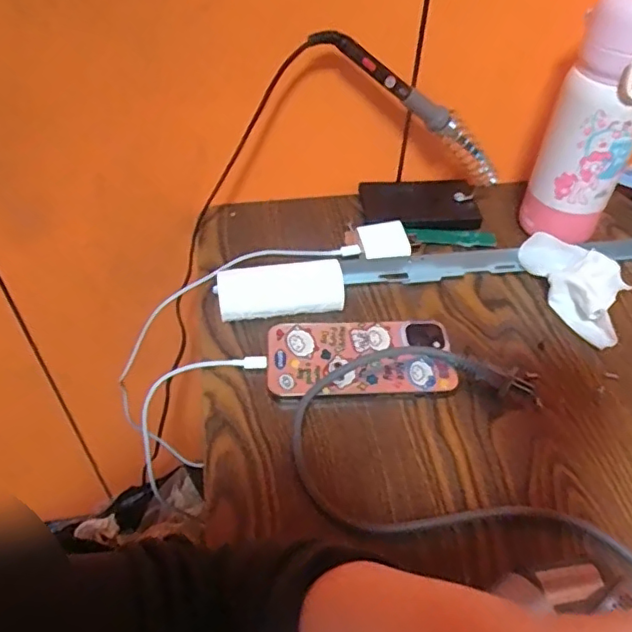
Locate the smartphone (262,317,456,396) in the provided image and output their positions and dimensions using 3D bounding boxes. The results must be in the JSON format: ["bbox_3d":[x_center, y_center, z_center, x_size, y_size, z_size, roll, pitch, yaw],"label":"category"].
[{"bbox_3d":[0.034,0.031,0.458,0.143,0.011,0.077,-3,49,-4],"label":"smartphone"}]

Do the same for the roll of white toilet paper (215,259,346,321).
[{"bbox_3d":[-0.030,-0.023,0.495,0.107,0.027,0.042,-7,49,-7],"label":"roll of white toilet paper"}]

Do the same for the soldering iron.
[{"bbox_3d":[0.092,-0.184,0.510,0.223,0.027,0.018,28,41,-29],"label":"soldering iron"}]

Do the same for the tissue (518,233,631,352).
[{"bbox_3d":[0.233,-0.027,0.500,0.055,0.035,0.116,-17,51,-15],"label":"tissue"}]

